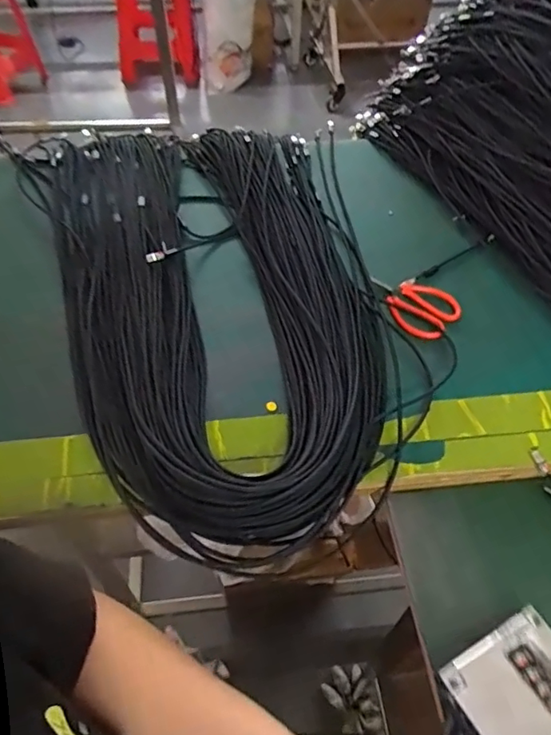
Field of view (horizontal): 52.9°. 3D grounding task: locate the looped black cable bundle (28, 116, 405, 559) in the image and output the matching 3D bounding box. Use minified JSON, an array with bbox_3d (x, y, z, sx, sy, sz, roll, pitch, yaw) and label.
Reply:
[{"bbox_3d":[-0.073,-0.117,0.670,0.363,0.065,0.690,-16,54,-14],"label":"looped black cable bundle"}]

